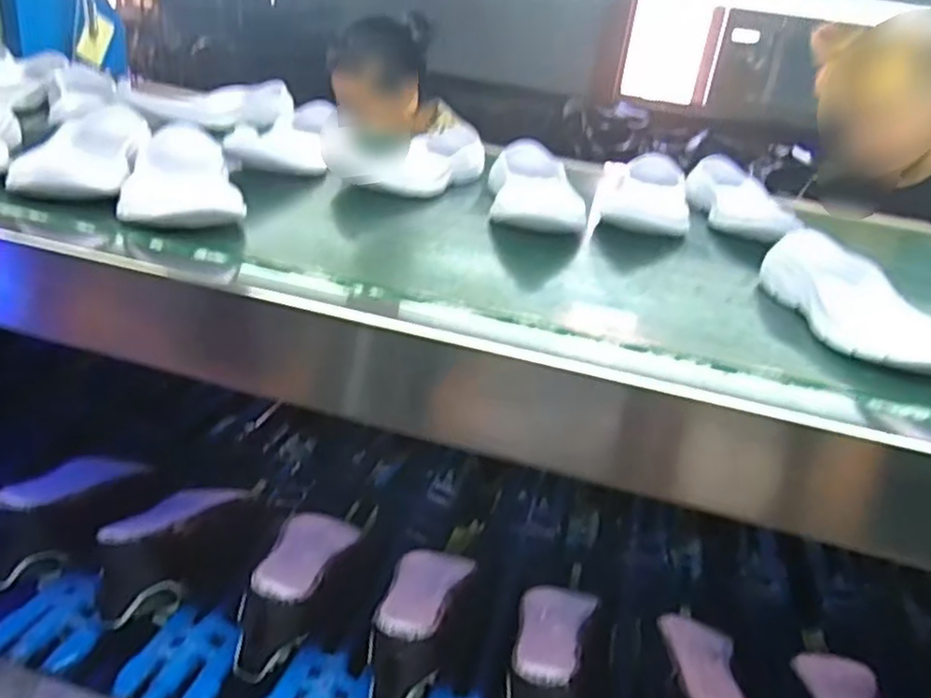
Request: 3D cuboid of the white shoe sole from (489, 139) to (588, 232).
[{"bbox_3d":[0.074,-0.178,0.783,0.096,0.046,0.214,6,25,-3],"label":"white shoe sole"}]

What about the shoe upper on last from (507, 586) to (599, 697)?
[{"bbox_3d":[0.082,0.300,0.702,0.073,0.097,0.199,12,25,10],"label":"shoe upper on last"}]

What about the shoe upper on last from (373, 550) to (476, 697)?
[{"bbox_3d":[-0.048,0.264,0.734,0.075,0.095,0.213,13,25,12],"label":"shoe upper on last"}]

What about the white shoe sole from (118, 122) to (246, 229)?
[{"bbox_3d":[-0.257,-0.162,0.658,0.091,0.039,0.239,-3,27,-21],"label":"white shoe sole"}]

